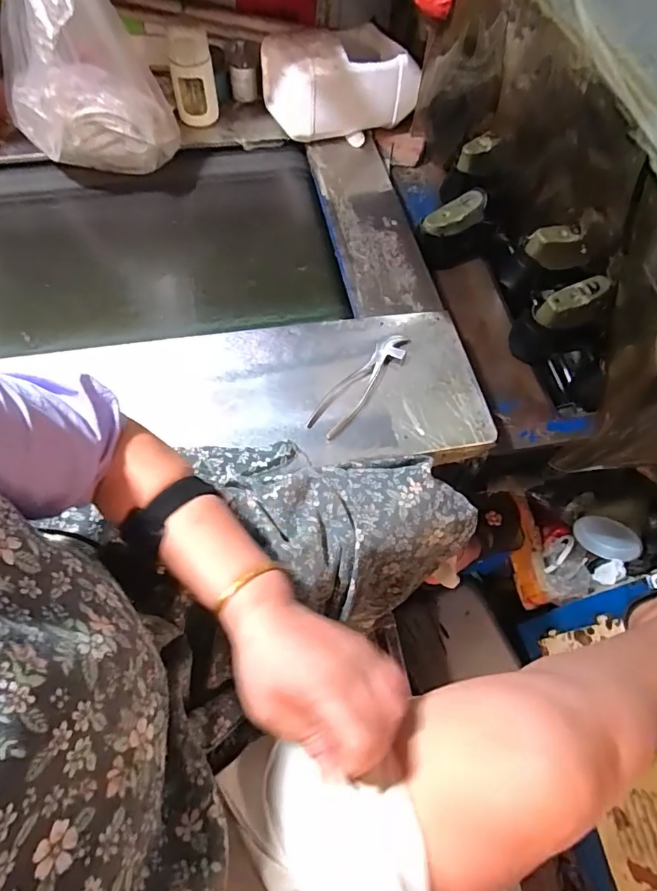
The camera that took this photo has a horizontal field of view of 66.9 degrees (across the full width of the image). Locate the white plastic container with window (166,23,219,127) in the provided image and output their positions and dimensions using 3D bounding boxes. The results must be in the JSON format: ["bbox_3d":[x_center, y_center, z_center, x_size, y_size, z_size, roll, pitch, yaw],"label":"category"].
[{"bbox_3d":[-0.246,-0.663,0.901,0.077,0.155,0.048,-9,64,-7],"label":"white plastic container with window"}]

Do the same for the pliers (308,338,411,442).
[{"bbox_3d":[0.045,-0.087,0.665,0.043,0.017,0.195,35,67,15],"label":"pliers"}]

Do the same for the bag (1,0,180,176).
[{"bbox_3d":[-0.366,-0.580,0.692,0.221,0.365,0.194,-28,67,-15],"label":"bag"}]

